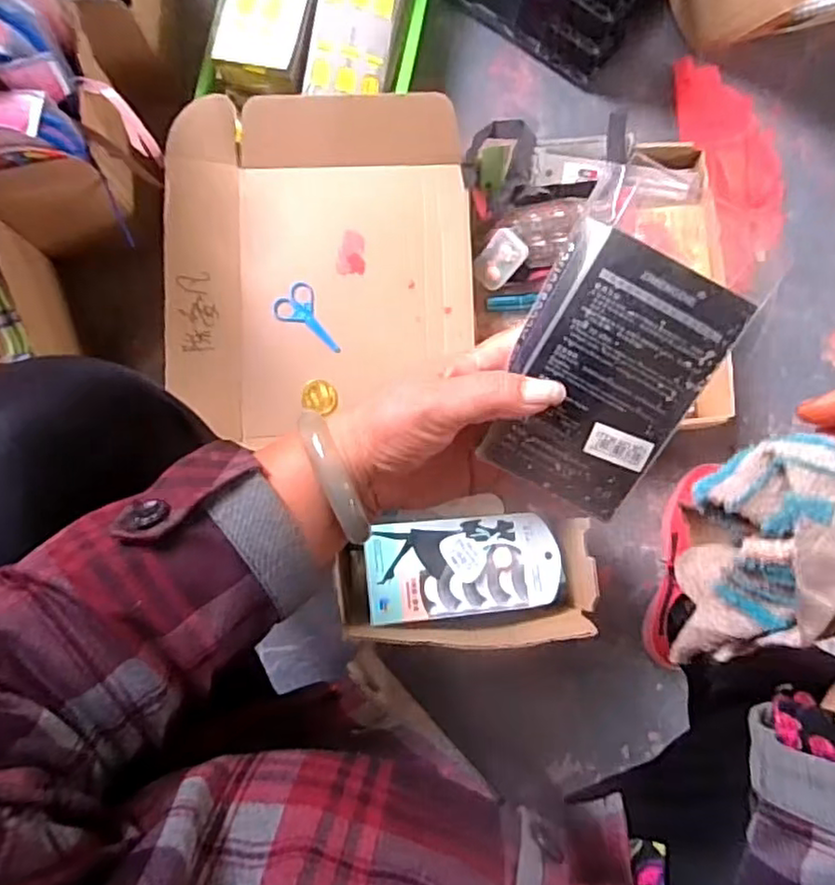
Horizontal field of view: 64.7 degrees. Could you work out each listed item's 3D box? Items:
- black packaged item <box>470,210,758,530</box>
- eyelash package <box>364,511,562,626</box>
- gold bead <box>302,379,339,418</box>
[{"bbox_3d":[0.086,-0.030,0.307,0.083,0.012,0.118,28,104,0],"label":"black packaged item"},{"bbox_3d":[0.043,0.114,0.612,0.179,0.011,0.089,-4,75,-11],"label":"eyelash package"},{"bbox_3d":[-0.106,-0.050,0.721,0.038,0.007,0.039,29,84,2],"label":"gold bead"}]

